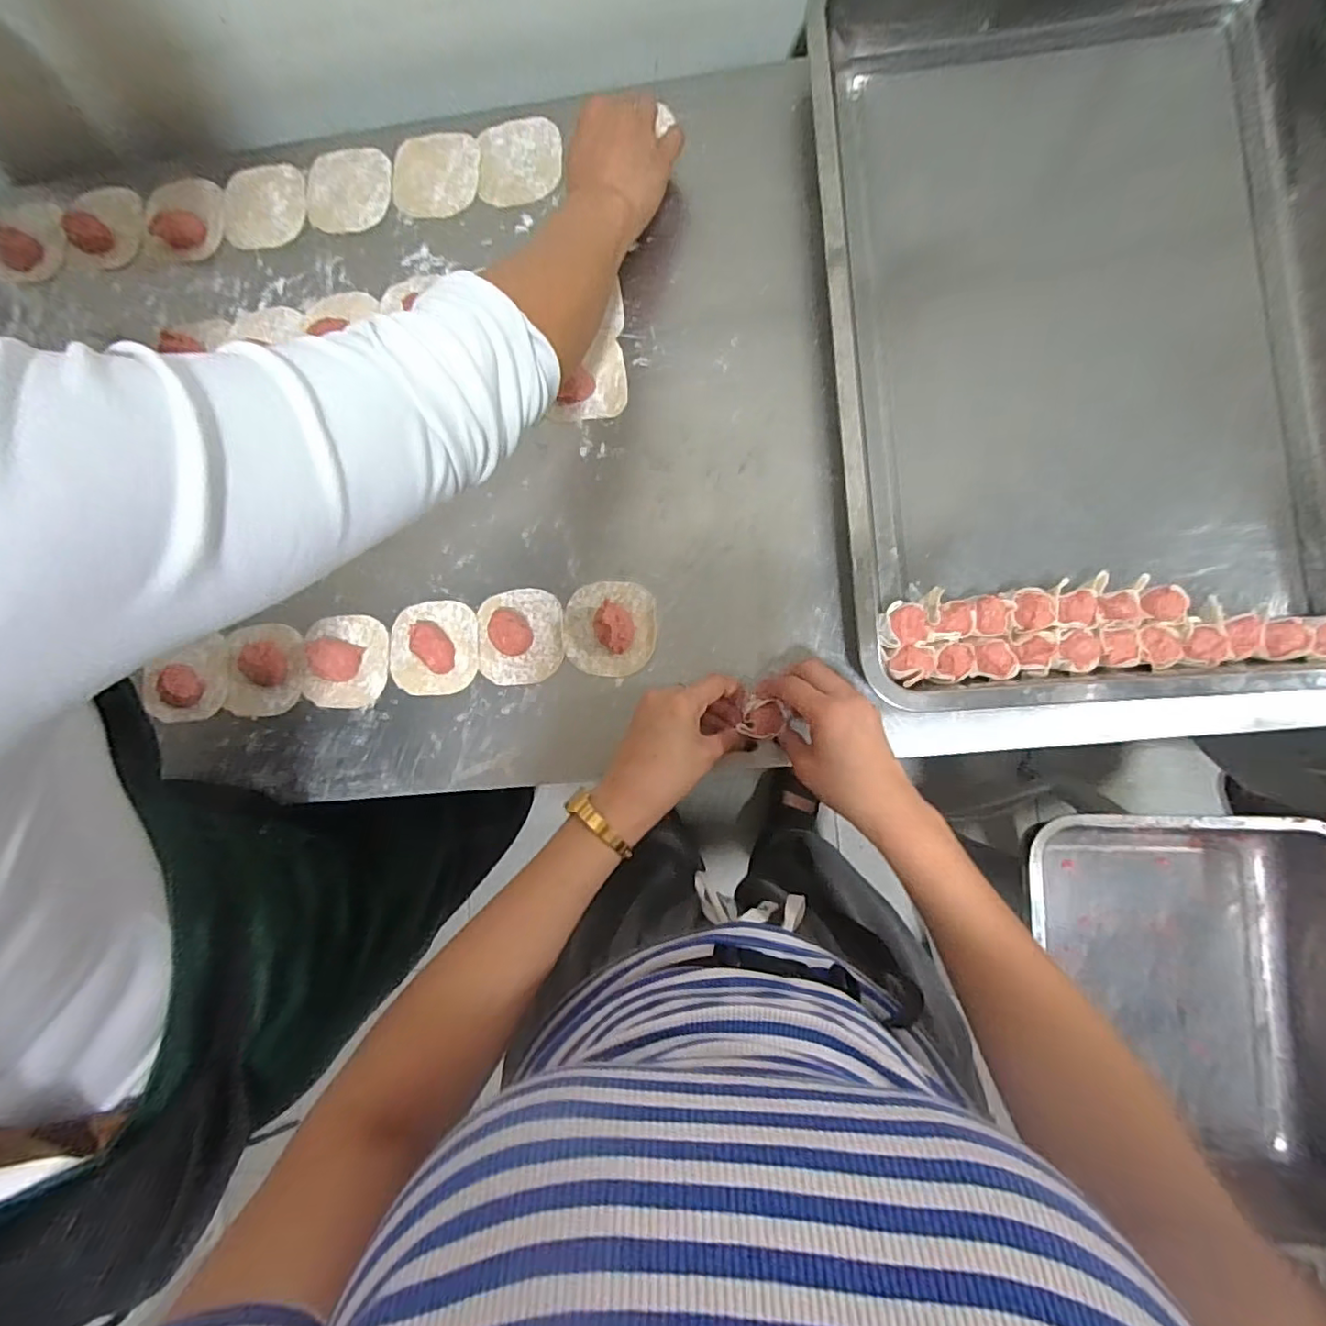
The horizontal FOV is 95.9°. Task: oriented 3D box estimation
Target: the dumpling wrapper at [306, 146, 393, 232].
[{"bbox_3d":[-0.290,-0.438,0.553,0.078,0.005,0.080,2,85,5],"label":"dumpling wrapper"}]

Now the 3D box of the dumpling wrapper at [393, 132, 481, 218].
[{"bbox_3d":[-0.206,-0.445,0.544,0.078,0.004,0.078,6,86,6],"label":"dumpling wrapper"}]

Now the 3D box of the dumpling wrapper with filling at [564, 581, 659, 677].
[{"bbox_3d":[-0.044,-0.029,0.485,0.076,0.023,0.077,6,86,6],"label":"dumpling wrapper with filling"}]

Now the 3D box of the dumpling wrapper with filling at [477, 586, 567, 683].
[{"bbox_3d":[-0.120,-0.023,0.492,0.071,0.022,0.078,-2,85,5],"label":"dumpling wrapper with filling"}]

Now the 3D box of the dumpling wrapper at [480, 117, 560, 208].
[{"bbox_3d":[-0.130,-0.455,0.544,0.074,0.005,0.075,-3,89,1],"label":"dumpling wrapper"}]

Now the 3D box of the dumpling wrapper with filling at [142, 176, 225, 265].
[{"bbox_3d":[-0.438,-0.406,0.542,0.072,0.016,0.075,8,86,6],"label":"dumpling wrapper with filling"}]

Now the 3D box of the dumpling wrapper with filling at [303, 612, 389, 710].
[{"bbox_3d":[-0.271,-0.003,0.502,0.070,0.020,0.080,0,85,5],"label":"dumpling wrapper with filling"}]

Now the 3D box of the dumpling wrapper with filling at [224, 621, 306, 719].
[{"bbox_3d":[-0.342,0.007,0.510,0.068,0.014,0.079,4,86,6],"label":"dumpling wrapper with filling"}]

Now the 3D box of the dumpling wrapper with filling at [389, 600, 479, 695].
[{"bbox_3d":[-0.194,-0.014,0.499,0.074,0.020,0.078,2,85,5],"label":"dumpling wrapper with filling"}]

